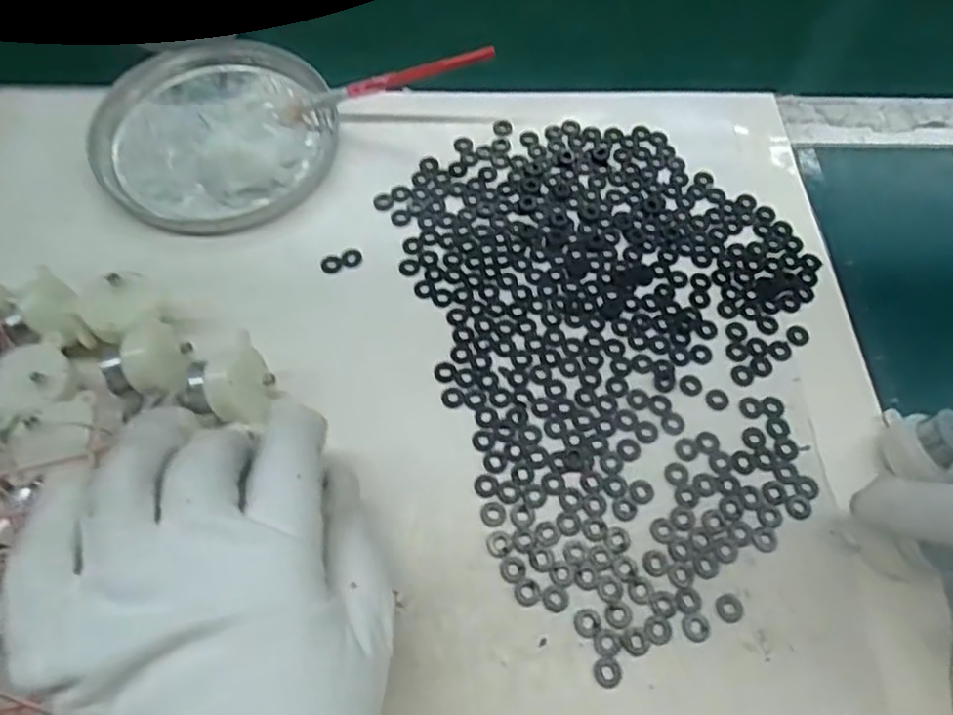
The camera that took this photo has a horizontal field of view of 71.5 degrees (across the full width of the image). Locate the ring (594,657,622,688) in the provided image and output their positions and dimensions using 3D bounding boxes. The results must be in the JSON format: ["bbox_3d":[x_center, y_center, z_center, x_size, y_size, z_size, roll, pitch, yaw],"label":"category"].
[{"bbox_3d":[0.050,0.120,0.251,0.011,0.004,0.011,1,63,-2],"label":"ring"}]

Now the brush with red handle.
[{"bbox_3d":[-0.051,-0.149,0.363,0.119,0.012,0.009,-11,62,14],"label":"brush with red handle"}]

